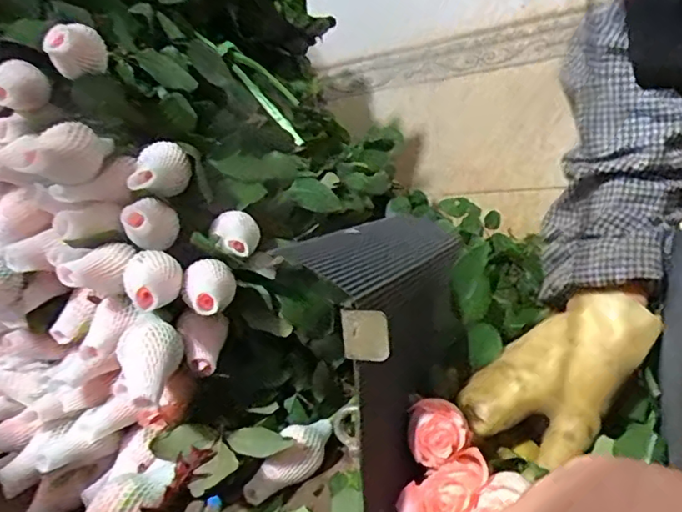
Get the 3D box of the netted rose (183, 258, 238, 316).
[{"bbox_3d":[-0.084,0.019,0.377,0.032,0.027,0.045,-7,9,-10],"label":"netted rose"}]

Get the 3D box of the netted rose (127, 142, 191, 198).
[{"bbox_3d":[-0.119,-0.058,0.389,0.035,0.034,0.045,-7,9,-10],"label":"netted rose"}]

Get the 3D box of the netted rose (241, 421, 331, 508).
[{"bbox_3d":[-0.036,0.144,0.419,0.076,0.031,0.024,-37,25,-30],"label":"netted rose"}]

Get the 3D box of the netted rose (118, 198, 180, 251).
[{"bbox_3d":[-0.126,-0.014,0.385,0.040,0.042,0.046,-8,9,-15],"label":"netted rose"}]

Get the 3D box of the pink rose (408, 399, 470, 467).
[{"bbox_3d":[0.058,0.105,0.352,0.032,0.029,0.037,-5,9,4],"label":"pink rose"}]

